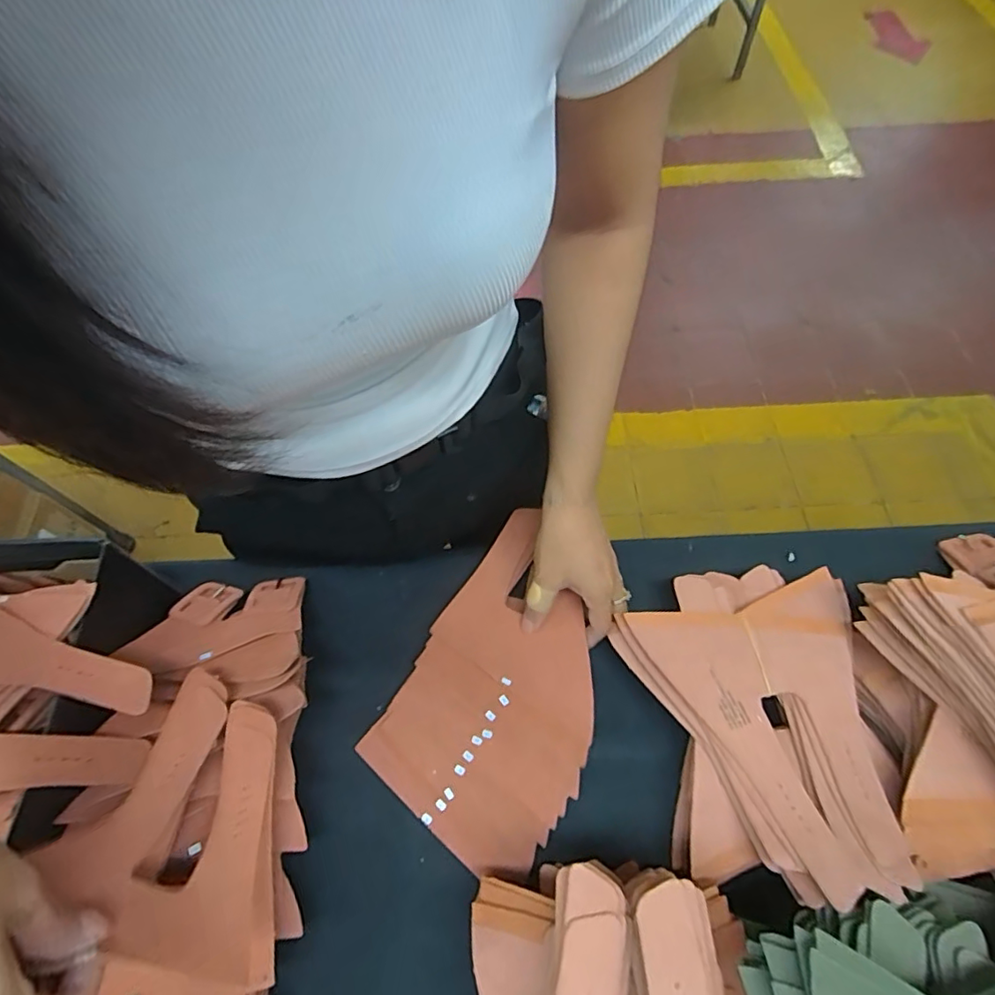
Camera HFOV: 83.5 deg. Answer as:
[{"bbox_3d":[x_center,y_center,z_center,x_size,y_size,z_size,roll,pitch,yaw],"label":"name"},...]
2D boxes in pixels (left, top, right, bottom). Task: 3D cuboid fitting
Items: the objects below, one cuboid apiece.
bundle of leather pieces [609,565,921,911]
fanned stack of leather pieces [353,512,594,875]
[{"bbox_3d":[0.198,0.166,0.421,0.184,0.070,0.232,-7,61,-1],"label":"bundle of leather pieces"},{"bbox_3d":[0.015,0.152,0.471,0.158,0.022,0.257,28,66,16],"label":"fanned stack of leather pieces"}]

